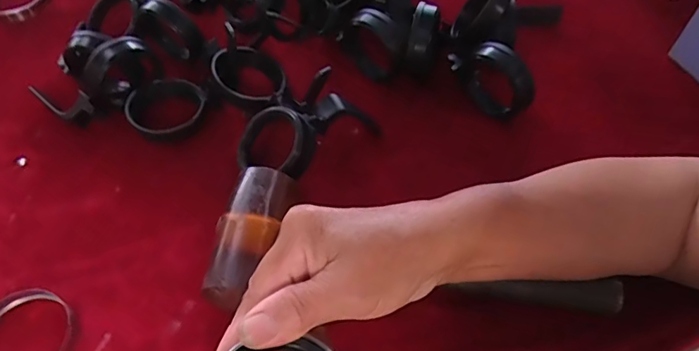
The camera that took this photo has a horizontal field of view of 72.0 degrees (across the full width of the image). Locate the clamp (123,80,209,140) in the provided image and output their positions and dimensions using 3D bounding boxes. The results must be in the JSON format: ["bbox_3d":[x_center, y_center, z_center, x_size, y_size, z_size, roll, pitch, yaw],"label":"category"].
[{"bbox_3d":[-0.181,-0.066,0.470,0.069,0.021,0.070,-1,54,2],"label":"clamp"}]

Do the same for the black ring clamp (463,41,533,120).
[{"bbox_3d":[0.133,-0.089,0.438,0.020,0.077,0.075,-36,61,-21],"label":"black ring clamp"}]

